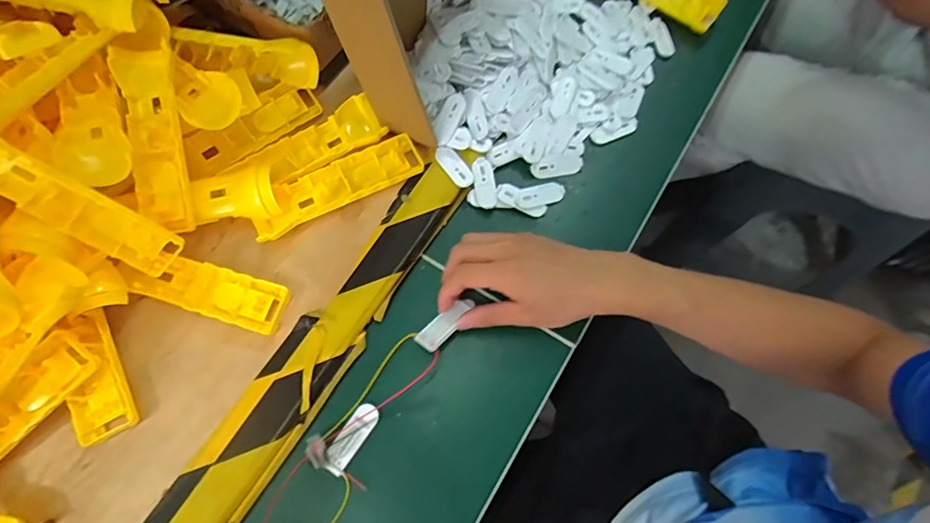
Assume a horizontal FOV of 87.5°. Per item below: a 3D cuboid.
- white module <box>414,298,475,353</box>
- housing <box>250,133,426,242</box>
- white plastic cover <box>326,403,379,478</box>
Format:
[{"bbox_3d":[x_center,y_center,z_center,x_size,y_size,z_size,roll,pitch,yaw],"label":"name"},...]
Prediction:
[{"bbox_3d":[-0.015,0.052,0.414,0.021,0.008,0.059,42,69,14],"label":"white module"},{"bbox_3d":[-0.117,-0.068,0.446,0.160,0.019,0.043,-28,72,-9],"label":"housing"},{"bbox_3d":[-0.092,0.141,0.392,0.022,0.004,0.056,31,73,11],"label":"white plastic cover"}]

